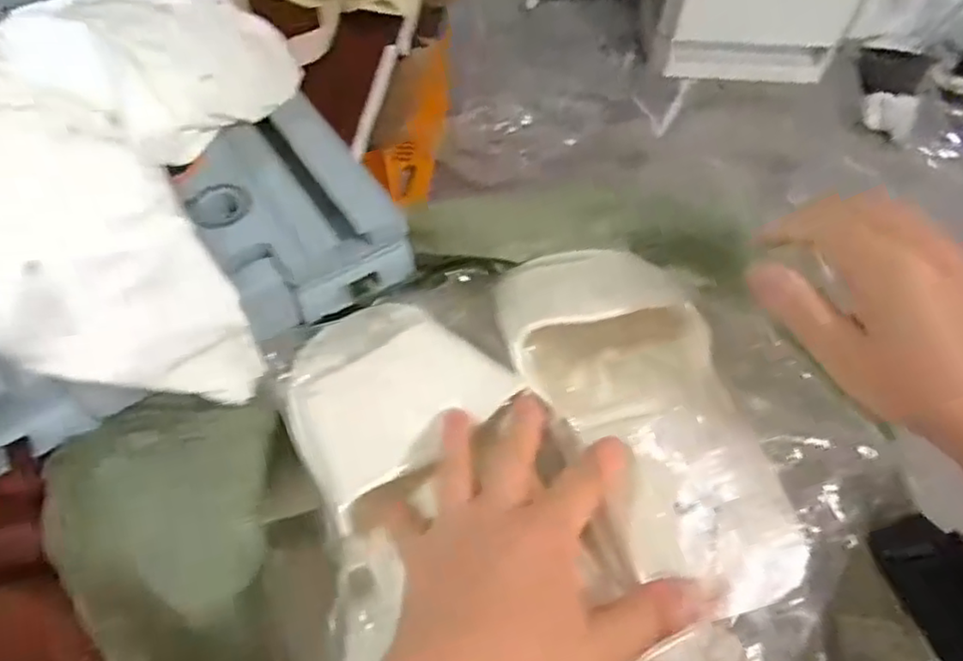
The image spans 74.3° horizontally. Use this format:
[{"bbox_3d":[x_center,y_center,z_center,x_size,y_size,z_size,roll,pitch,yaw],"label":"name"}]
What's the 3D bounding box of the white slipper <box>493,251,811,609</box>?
[{"bbox_3d":[0.084,0.041,0.350,0.104,0.053,0.227,-16,50,-12],"label":"white slipper"}]

